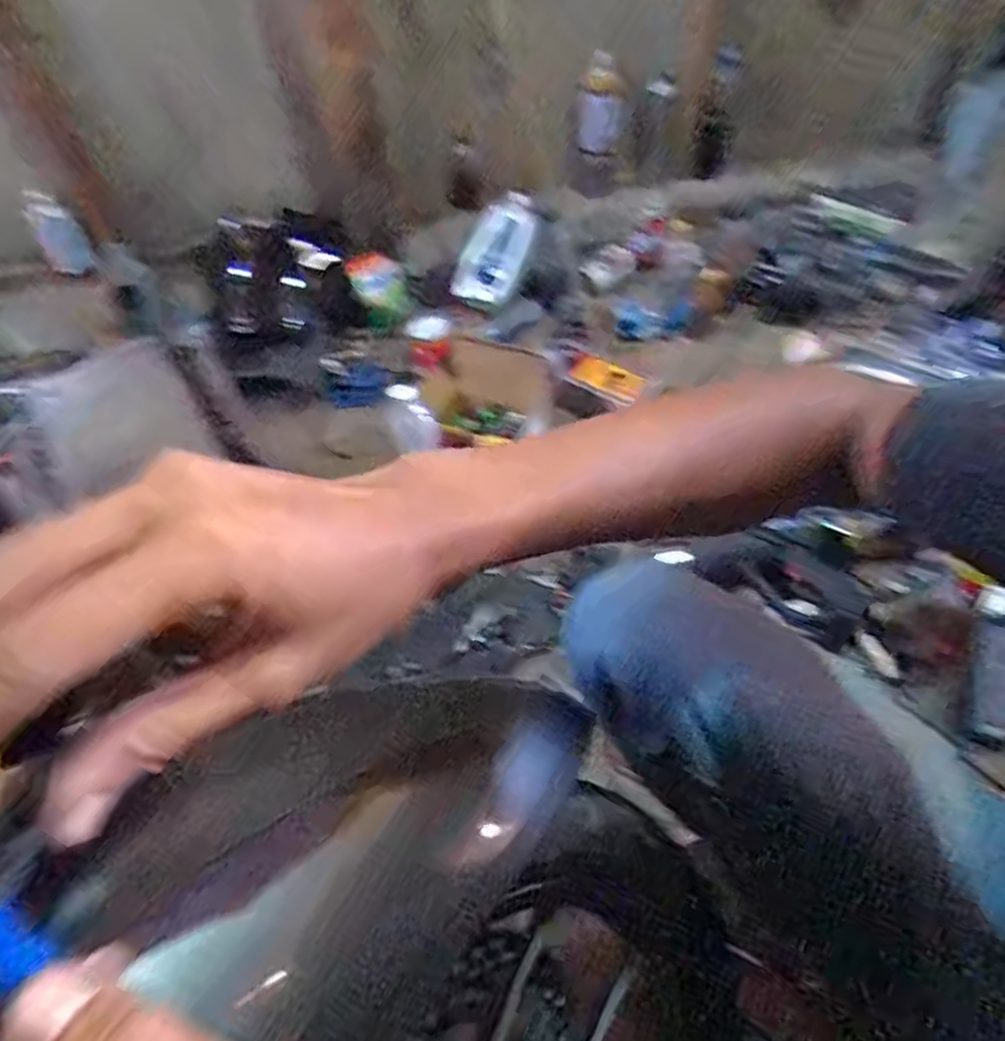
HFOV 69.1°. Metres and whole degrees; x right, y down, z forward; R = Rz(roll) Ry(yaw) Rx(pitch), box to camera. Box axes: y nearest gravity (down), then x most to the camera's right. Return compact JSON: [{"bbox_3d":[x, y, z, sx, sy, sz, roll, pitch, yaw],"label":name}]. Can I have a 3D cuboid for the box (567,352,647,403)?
[{"bbox_3d":[0.173,-0.242,1.223,0.131,0.030,0.073,25,55,11],"label":"box"}]

